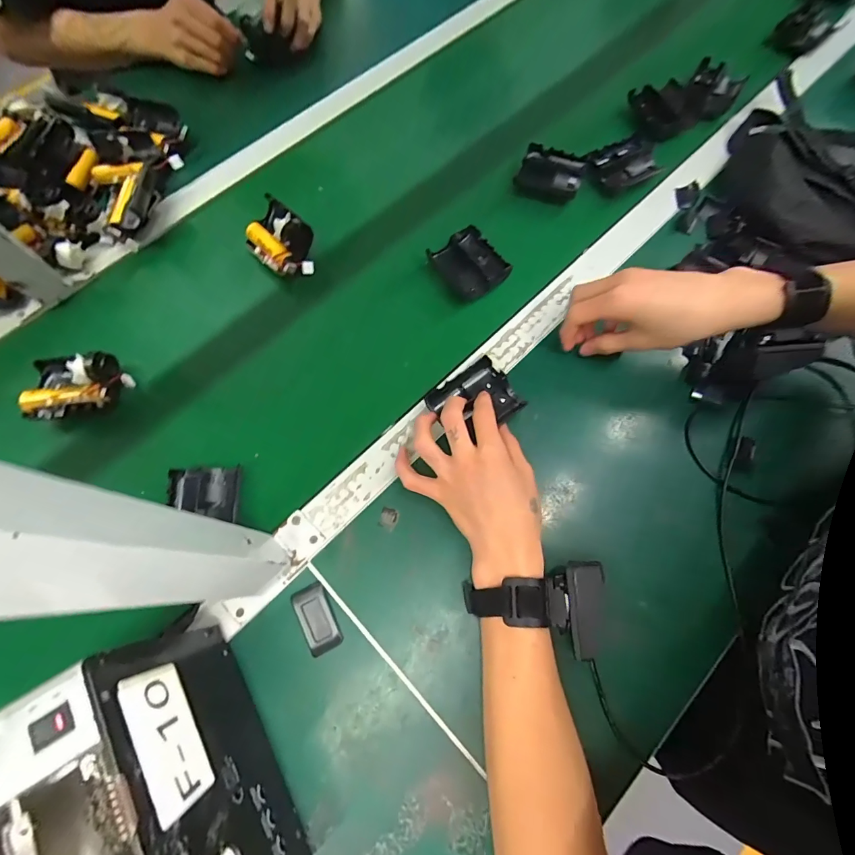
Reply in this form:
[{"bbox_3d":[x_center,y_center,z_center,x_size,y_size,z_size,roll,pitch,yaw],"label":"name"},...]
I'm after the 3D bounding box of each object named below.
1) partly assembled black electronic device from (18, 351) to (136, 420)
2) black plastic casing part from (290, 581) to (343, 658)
[{"bbox_3d":[-0.362,-0.043,0.420,0.094,0.030,0.066,-8,70,-1],"label":"partly assembled black electronic device"},{"bbox_3d":[-0.096,0.164,0.350,0.029,0.005,0.055,-28,72,-8],"label":"black plastic casing part"}]

